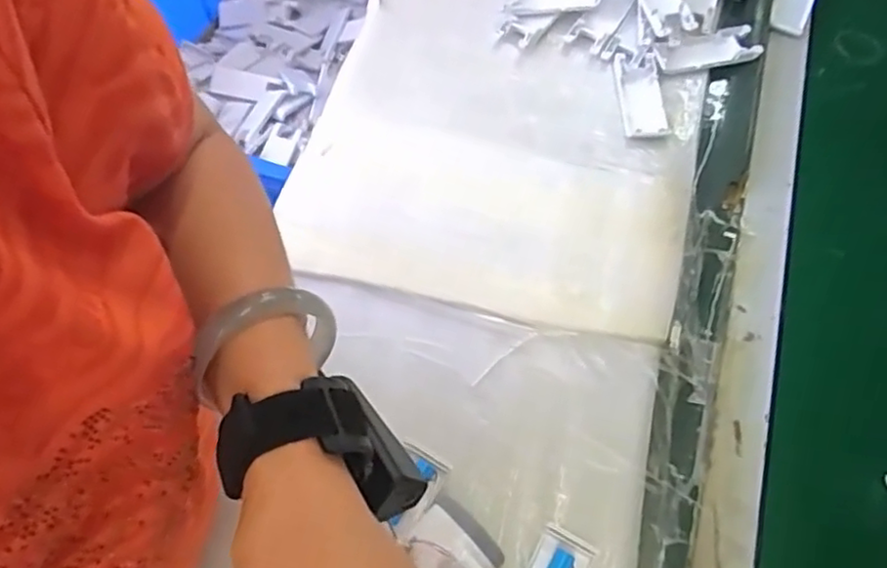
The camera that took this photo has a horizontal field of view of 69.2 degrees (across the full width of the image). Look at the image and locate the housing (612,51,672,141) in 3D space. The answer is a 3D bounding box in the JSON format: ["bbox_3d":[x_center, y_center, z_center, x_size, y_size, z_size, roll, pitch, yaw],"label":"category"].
[{"bbox_3d":[0.194,-0.186,0.632,0.041,0.008,0.103,-2,64,-1],"label":"housing"}]

